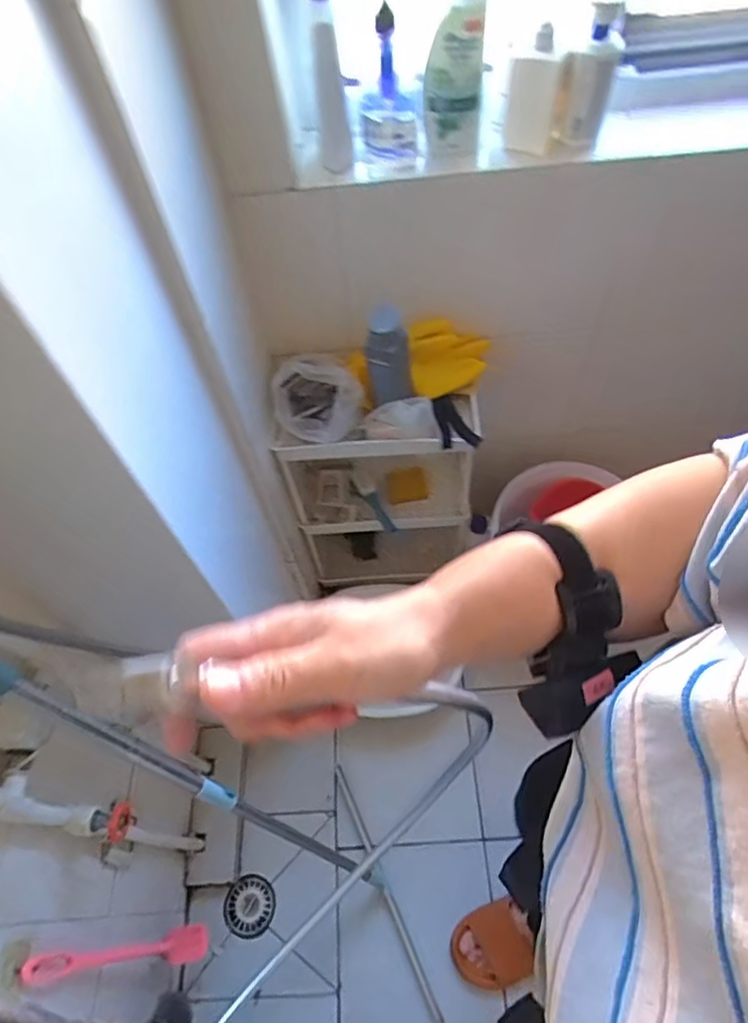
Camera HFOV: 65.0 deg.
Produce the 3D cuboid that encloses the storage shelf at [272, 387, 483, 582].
[{"bbox_3d":[0.024,-0.033,1.289,0.381,0.606,0.201,-6,57,1],"label":"storage shelf"}]

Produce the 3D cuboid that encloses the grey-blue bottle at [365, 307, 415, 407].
[{"bbox_3d":[0.033,-0.252,0.971,0.068,0.188,0.081,34,66,23],"label":"grey-blue bottle"}]

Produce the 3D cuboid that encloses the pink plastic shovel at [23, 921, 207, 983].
[{"bbox_3d":[-0.360,0.677,0.896,0.068,0.491,0.058,-11,57,-2],"label":"pink plastic shovel"}]

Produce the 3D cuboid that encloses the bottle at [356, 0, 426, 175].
[{"bbox_3d":[0.018,-0.594,0.824,0.098,0.210,0.092,-7,57,1],"label":"bottle"}]

